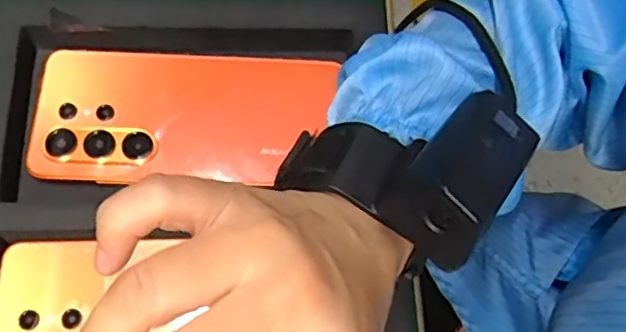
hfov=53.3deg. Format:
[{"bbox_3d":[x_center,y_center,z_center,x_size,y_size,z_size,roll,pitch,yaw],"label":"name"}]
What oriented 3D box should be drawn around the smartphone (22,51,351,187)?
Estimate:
[{"bbox_3d":[-0.070,-0.029,0.344,0.157,0.012,0.075,0,69,-2],"label":"smartphone"}]

